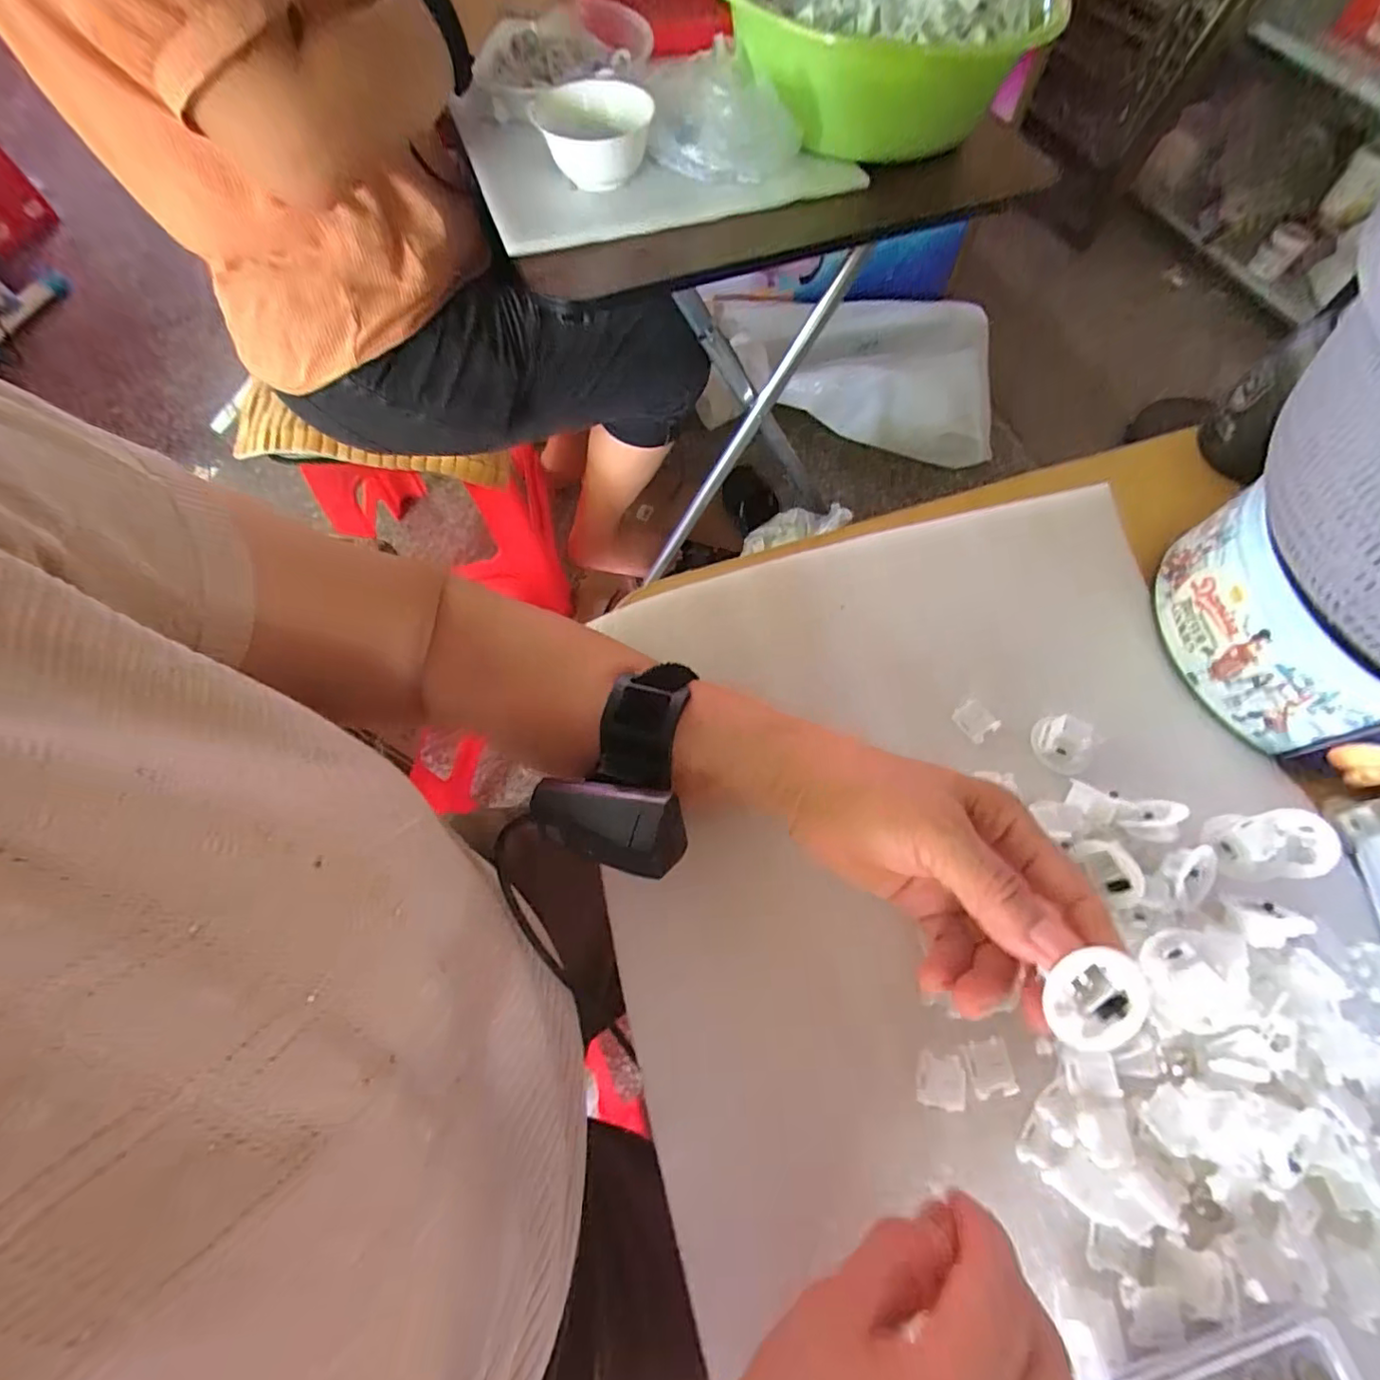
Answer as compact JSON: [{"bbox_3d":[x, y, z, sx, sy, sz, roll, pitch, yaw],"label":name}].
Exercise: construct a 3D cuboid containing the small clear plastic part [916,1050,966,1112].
[{"bbox_3d":[0.111,0.172,0.256,0.021,0.005,0.021,10,66,5],"label":"small clear plastic part"}]

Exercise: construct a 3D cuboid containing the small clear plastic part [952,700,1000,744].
[{"bbox_3d":[0.162,0.017,0.329,0.017,0.004,0.022,-40,66,2],"label":"small clear plastic part"}]

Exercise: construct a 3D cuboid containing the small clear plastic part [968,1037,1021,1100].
[{"bbox_3d":[0.134,0.168,0.258,0.019,0.004,0.022,-6,66,-2],"label":"small clear plastic part"}]

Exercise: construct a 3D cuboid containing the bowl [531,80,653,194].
[{"bbox_3d":[-0.097,-0.537,0.568,0.120,0.048,0.118,2,66,2],"label":"bowl"}]

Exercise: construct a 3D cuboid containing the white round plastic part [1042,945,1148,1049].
[{"bbox_3d":[0.135,0.102,0.194,0.030,0.011,0.030,0,88,6],"label":"white round plastic part"}]

